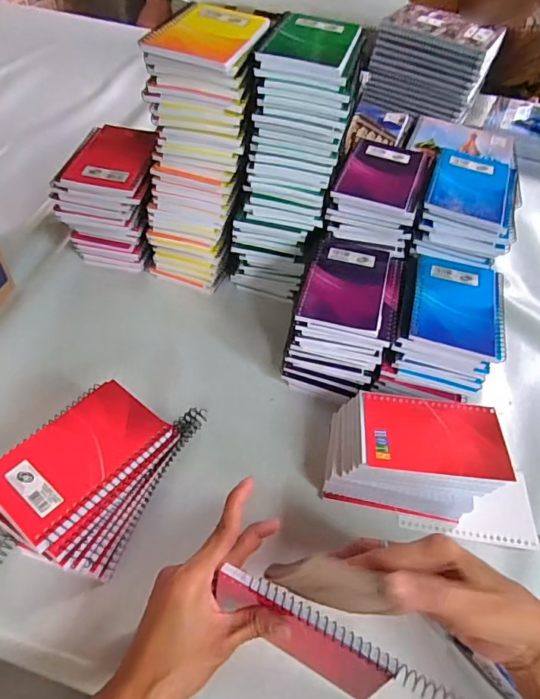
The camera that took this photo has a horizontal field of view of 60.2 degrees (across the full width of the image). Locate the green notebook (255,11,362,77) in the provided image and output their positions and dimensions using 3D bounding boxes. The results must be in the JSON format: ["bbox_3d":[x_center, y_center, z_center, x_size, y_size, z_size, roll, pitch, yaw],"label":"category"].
[{"bbox_3d":[0.042,-0.302,0.456,0.083,0.013,0.123,15,51,6],"label":"green notebook"}]

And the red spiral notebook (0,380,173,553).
[{"bbox_3d":[-0.155,0.086,0.380,0.084,0.006,0.131,34,54,21],"label":"red spiral notebook"}]

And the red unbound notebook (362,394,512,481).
[{"bbox_3d":[0.151,0.078,0.431,0.130,0.005,0.079,7,49,0],"label":"red unbound notebook"}]

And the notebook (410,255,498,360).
[{"bbox_3d":[0.190,-0.049,0.477,0.084,0.009,0.126,18,51,8],"label":"notebook"}]

